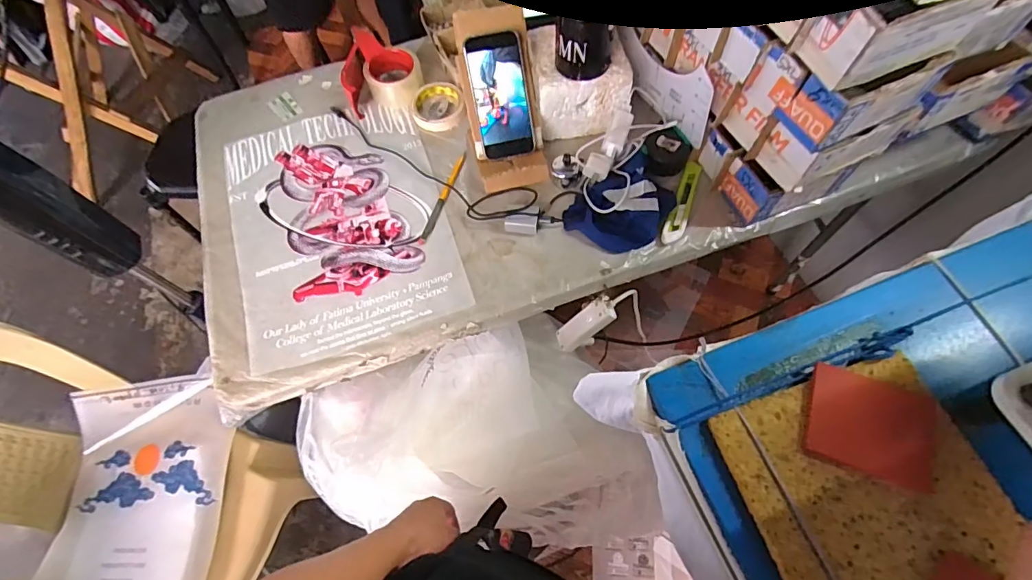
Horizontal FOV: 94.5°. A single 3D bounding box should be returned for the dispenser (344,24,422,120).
[{"bbox_3d":[-0.231,-0.378,0.828,0.130,0.073,0.123,-4,64,1],"label":"dispenser"}]

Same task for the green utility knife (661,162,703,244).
[{"bbox_3d":[0.252,-0.134,0.712,0.030,0.014,0.158,21,67,13],"label":"green utility knife"}]

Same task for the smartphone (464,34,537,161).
[{"bbox_3d":[-0.021,-0.281,0.695,0.077,0.165,0.010,-12,21,-3],"label":"smartphone"}]

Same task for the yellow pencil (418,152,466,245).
[{"bbox_3d":[-0.113,-0.147,0.749,0.014,0.004,0.178,16,66,10],"label":"yellow pencil"}]

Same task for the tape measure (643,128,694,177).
[{"bbox_3d":[0.233,-0.211,0.735,0.071,0.041,0.067,19,66,12],"label":"tape measure"}]

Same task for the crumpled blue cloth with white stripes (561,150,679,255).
[{"bbox_3d":[0.157,-0.132,0.697,0.129,0.048,0.143,30,69,16],"label":"crumpled blue cloth with white stripes"}]

